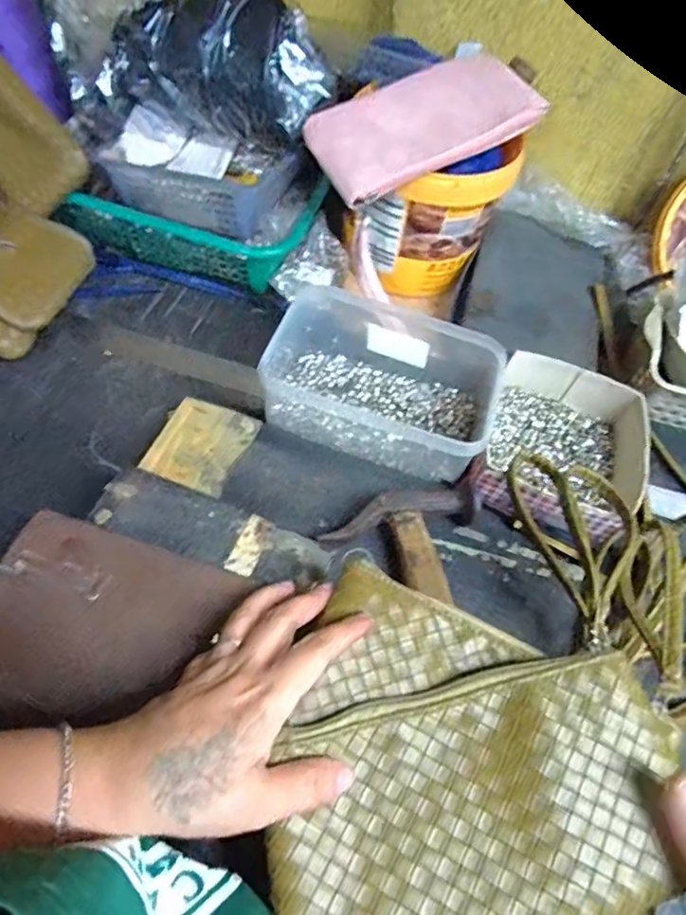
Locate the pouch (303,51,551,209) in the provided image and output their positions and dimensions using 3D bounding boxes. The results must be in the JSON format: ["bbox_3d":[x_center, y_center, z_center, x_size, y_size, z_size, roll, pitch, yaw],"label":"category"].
[{"bbox_3d":[0.074,-0.312,0.524,0.203,0.019,0.102,-26,76,-7],"label":"pouch"}]

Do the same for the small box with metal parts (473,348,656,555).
[{"bbox_3d":[0.189,-0.011,0.495,0.125,0.050,0.154,20,57,8],"label":"small box with metal parts"}]

